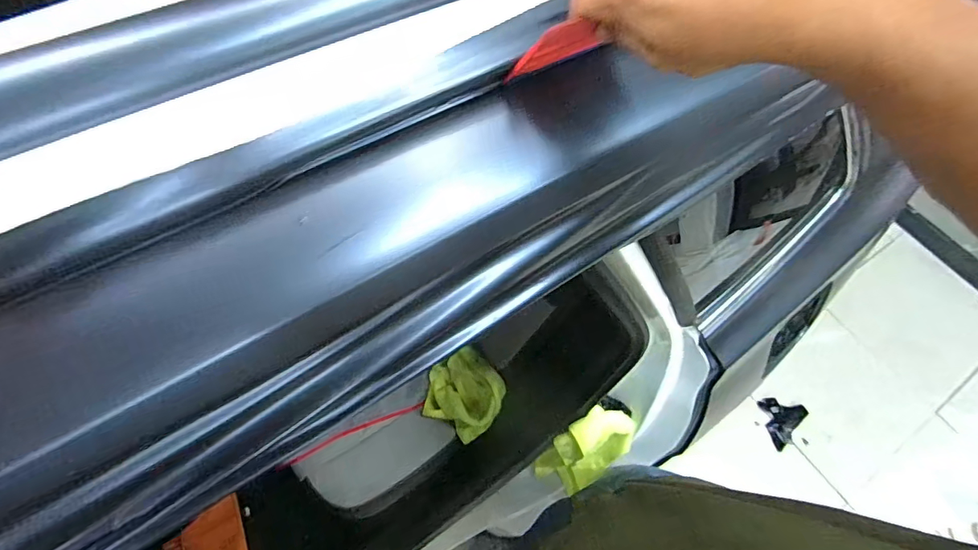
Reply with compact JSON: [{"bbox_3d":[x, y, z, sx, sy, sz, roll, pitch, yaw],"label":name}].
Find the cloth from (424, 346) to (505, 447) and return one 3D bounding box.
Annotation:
[{"bbox_3d":[-0.066,0.271,1.081,0.056,0.221,0.206,-2,54,-50],"label":"cloth"}]

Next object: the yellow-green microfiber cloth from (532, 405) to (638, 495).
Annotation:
[{"bbox_3d":[0.193,0.360,0.927,0.164,0.224,0.119,-29,68,-16],"label":"yellow-green microfiber cloth"}]

